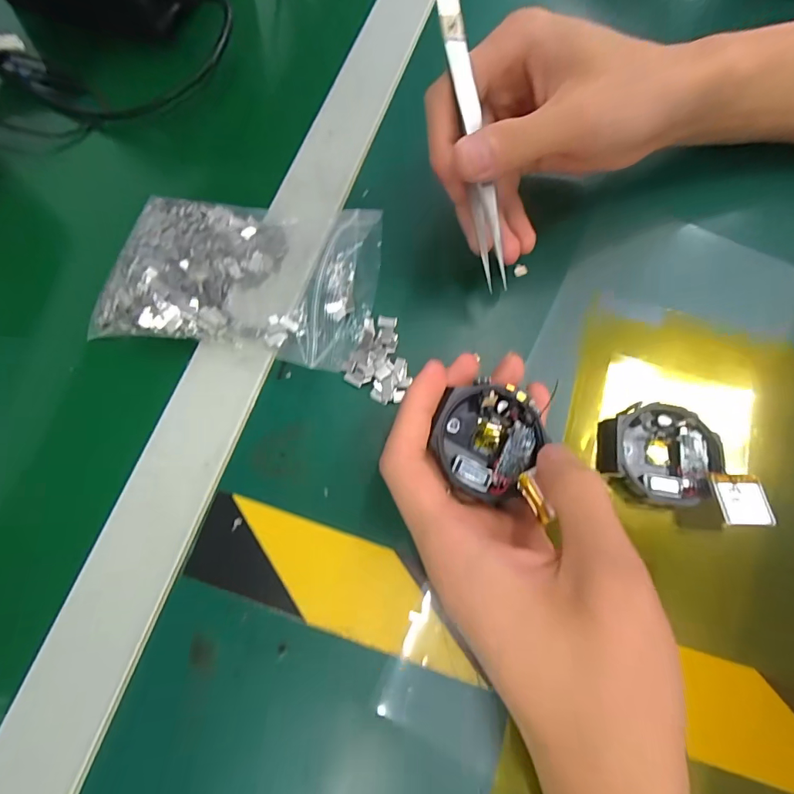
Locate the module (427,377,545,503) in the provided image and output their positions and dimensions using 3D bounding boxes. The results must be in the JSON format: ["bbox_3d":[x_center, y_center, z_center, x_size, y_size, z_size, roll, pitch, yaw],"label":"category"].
[{"bbox_3d":[0.037,0.018,0.182,0.044,0.014,0.045,1,71,-1],"label":"module"}]

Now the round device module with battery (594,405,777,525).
[{"bbox_3d":[0.132,0.028,0.201,0.066,0.020,0.046,22,72,7],"label":"round device module with battery"}]

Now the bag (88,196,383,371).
[{"bbox_3d":[-0.078,-0.069,0.229,0.131,0.020,0.093,10,71,3],"label":"bag"}]

